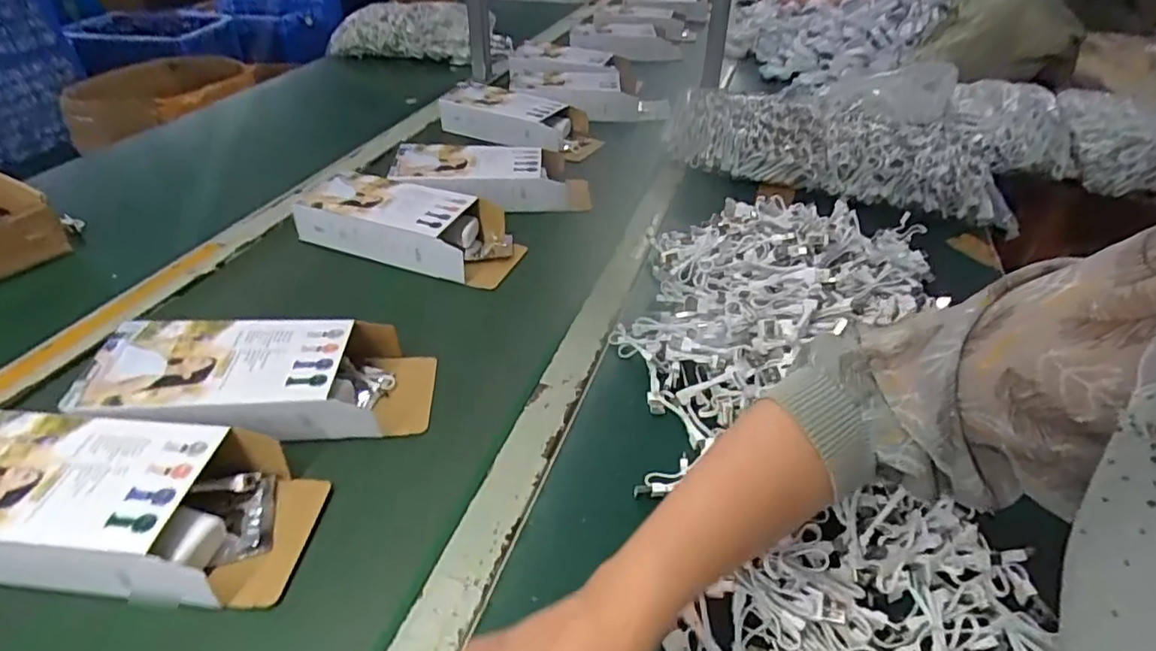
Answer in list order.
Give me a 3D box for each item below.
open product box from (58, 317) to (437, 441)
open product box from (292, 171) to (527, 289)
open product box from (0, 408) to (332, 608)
[{"bbox_3d":[-0.253,0.042,0.497,0.256,0.054,0.110,-3,38,-7],"label":"open product box"},{"bbox_3d":[-0.192,-0.121,0.702,0.249,0.059,0.110,12,38,13],"label":"open product box"},{"bbox_3d":[-0.311,0.118,0.402,0.249,0.051,0.111,4,37,3],"label":"open product box"}]

